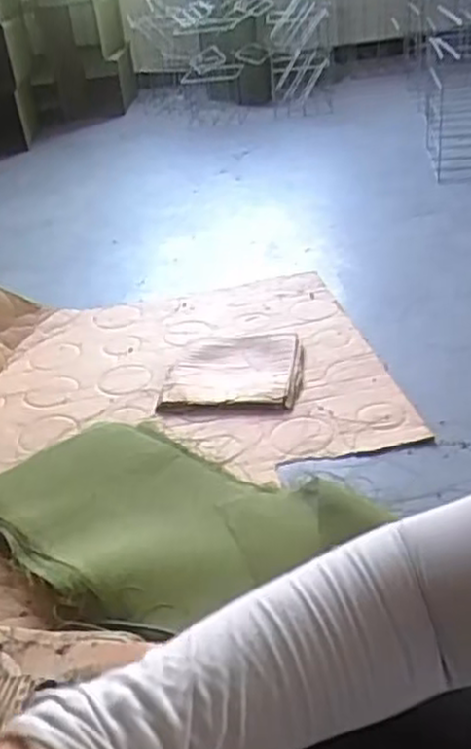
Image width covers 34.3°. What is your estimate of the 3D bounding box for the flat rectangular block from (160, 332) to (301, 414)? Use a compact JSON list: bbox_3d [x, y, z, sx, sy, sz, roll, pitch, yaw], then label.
[{"bbox_3d":[-0.001,-0.014,1.673,0.288,0.020,0.296,-2,33,8],"label":"flat rectangular block"}]

